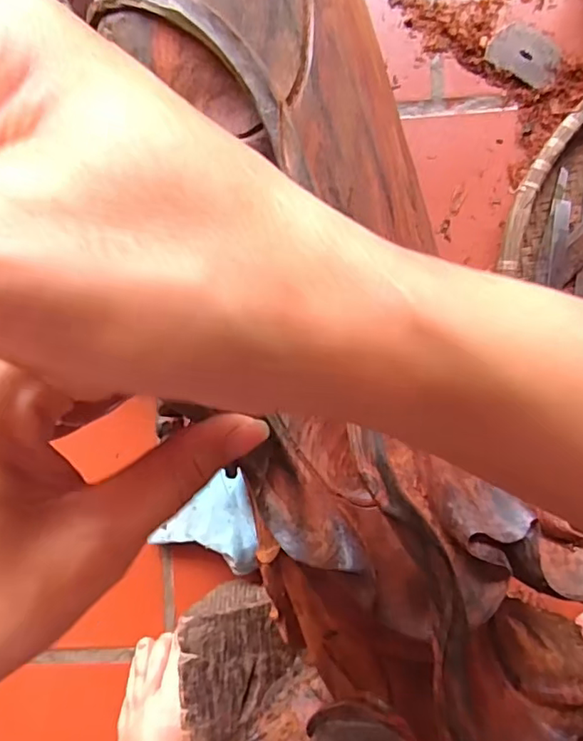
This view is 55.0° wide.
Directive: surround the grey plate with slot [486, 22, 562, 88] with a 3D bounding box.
[{"bbox_3d":[0.174,-0.235,0.415,0.052,0.008,0.036,32,92,5],"label":"grey plate with slot"}]

